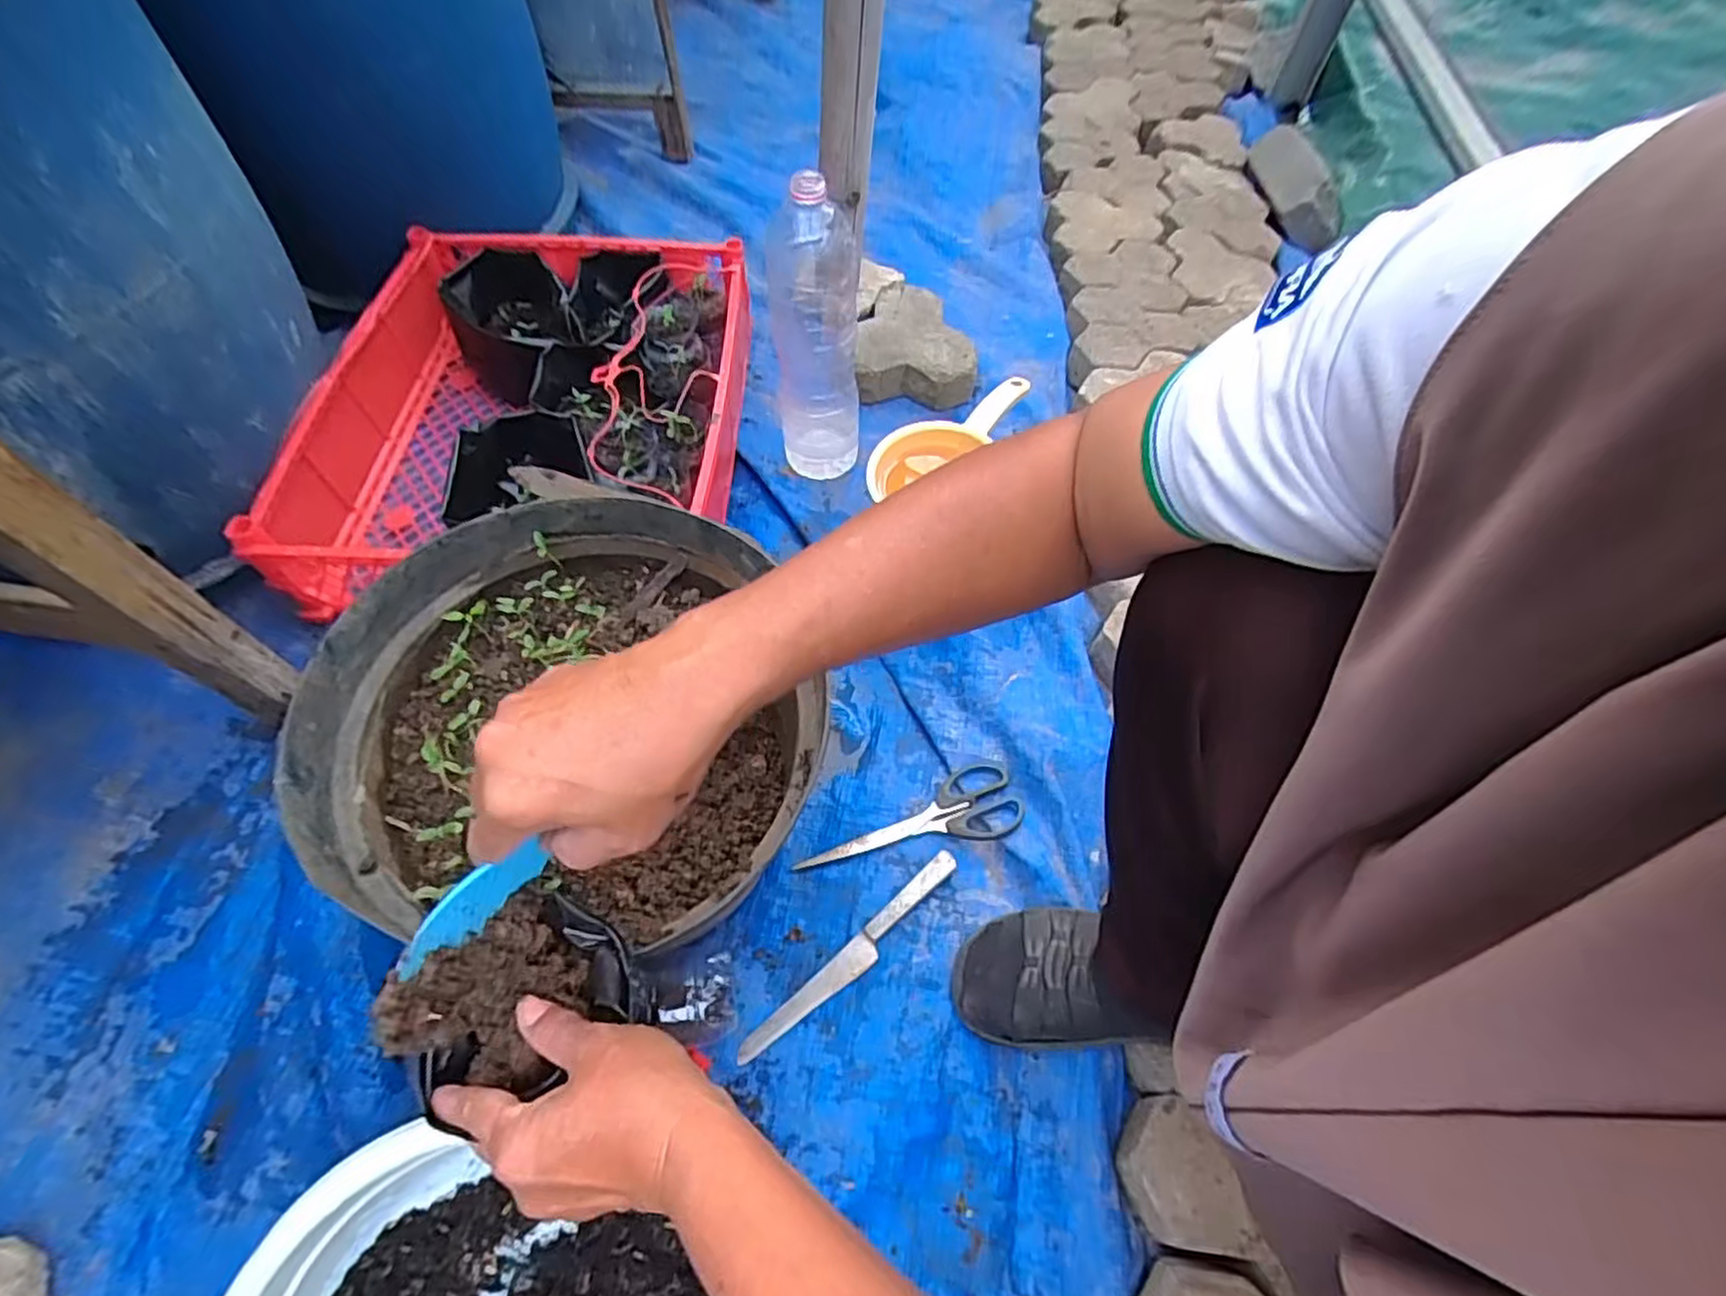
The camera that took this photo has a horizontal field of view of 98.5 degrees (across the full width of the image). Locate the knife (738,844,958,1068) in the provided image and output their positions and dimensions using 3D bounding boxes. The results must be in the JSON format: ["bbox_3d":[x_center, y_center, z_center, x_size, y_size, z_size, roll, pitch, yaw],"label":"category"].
[{"bbox_3d":[-0.004,0.246,0.595,0.223,0.011,0.023,-39,67,-22],"label":"knife"}]

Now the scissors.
[{"bbox_3d":[0.040,0.147,0.658,0.199,0.011,0.070,-9,60,-7],"label":"scissors"}]

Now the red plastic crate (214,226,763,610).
[{"bbox_3d":[-0.359,-0.276,0.845,0.427,0.127,0.509,-1,59,-2],"label":"red plastic crate"}]

